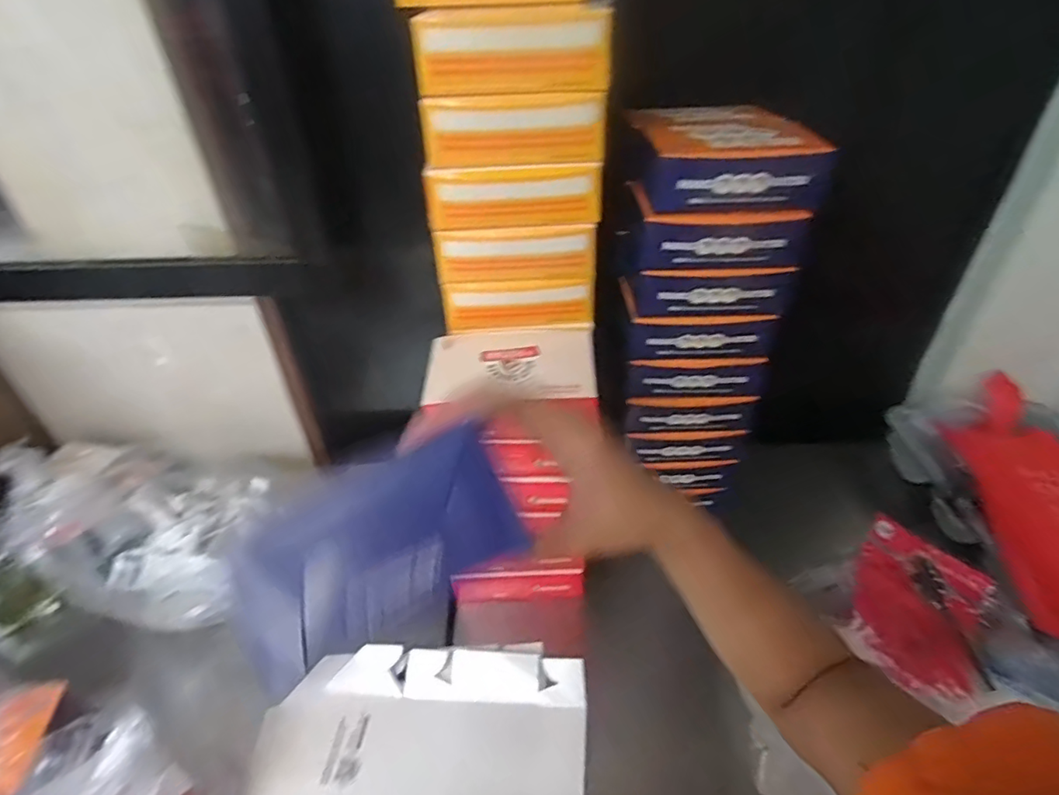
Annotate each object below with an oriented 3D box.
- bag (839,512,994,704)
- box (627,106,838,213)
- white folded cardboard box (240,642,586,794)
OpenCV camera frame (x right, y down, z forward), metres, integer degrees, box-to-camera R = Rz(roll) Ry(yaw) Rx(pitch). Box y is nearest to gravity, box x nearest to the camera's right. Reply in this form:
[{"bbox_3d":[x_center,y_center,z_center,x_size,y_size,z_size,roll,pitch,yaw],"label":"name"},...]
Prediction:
[{"bbox_3d":[0.476,0.262,0.697,0.145,0.056,0.190,23,45,27],"label":"bag"},{"bbox_3d":[0.213,-0.274,0.642,0.172,0.064,0.191,-5,39,-4],"label":"box"},{"bbox_3d":[-0.131,0.420,0.628,0.377,0.044,0.289,2,39,5],"label":"white folded cardboard box"}]

